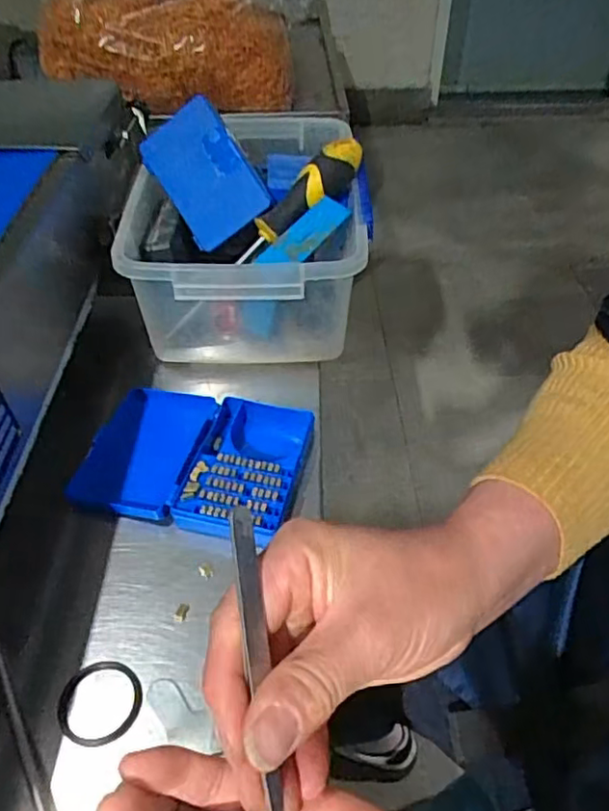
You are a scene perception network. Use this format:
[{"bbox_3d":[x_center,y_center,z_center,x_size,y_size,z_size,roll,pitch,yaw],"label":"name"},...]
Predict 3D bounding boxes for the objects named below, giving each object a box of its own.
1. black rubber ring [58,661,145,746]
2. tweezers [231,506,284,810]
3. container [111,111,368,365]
[{"bbox_3d":[-0.104,0.152,0.317,0.040,0.005,0.042,0,46,0],"label":"black rubber ring"},{"bbox_3d":[-0.015,0.095,0.209,0.008,0.008,0.121,-6,74,-6],"label":"tweezers"},{"bbox_3d":[-0.045,-0.146,0.535,0.171,0.108,0.252,0,46,0],"label":"container"}]

